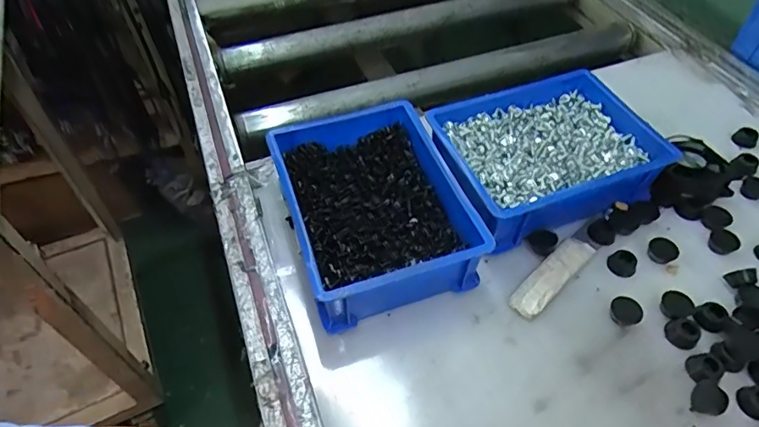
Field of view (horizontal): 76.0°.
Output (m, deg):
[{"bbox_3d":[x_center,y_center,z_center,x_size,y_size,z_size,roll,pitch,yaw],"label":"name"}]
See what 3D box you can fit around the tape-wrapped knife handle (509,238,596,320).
[{"bbox_3d":[0.154,0.054,0.431,0.104,0.011,0.026,-37,58,-24],"label":"tape-wrapped knife handle"}]

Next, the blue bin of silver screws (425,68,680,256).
[{"bbox_3d":[0.161,-0.058,0.487,0.203,0.065,0.153,-17,52,-11],"label":"blue bin of silver screws"}]

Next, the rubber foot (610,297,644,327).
[{"bbox_3d":[0.207,0.083,0.408,0.024,0.018,0.019,32,59,25],"label":"rubber foot"}]

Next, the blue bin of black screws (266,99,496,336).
[{"bbox_3d":[-0.004,-0.009,0.449,0.152,0.072,0.199,-17,52,-10],"label":"blue bin of black screws"}]

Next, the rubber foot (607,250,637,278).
[{"bbox_3d":[0.219,0.045,0.437,0.023,0.013,0.019,32,59,25],"label":"rubber foot"}]

